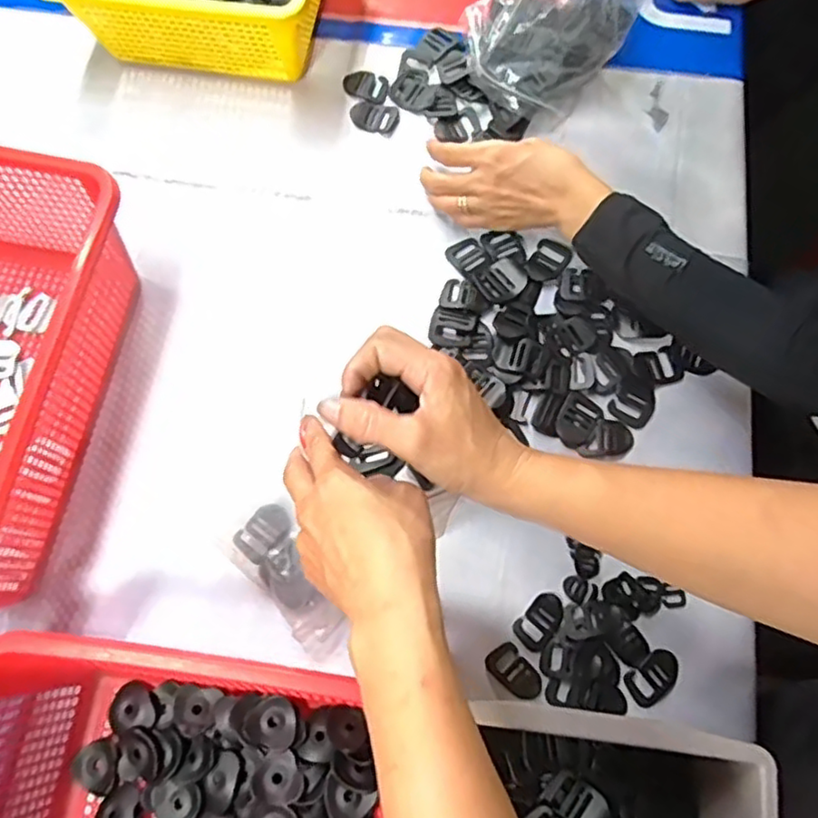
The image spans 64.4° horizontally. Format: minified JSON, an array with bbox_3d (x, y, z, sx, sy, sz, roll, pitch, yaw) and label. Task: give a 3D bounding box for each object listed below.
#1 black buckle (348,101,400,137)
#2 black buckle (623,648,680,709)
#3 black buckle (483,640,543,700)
[{"bbox_3d":[-0.033,-0.272,0.604,0.045,0.004,0.031,19,75,7],"label":"black buckle"},{"bbox_3d":[0.177,0.193,0.467,0.042,0.004,0.028,-34,76,-8],"label":"black buckle"},{"bbox_3d":[0.076,0.190,0.468,0.025,0.004,0.043,-41,77,-10],"label":"black buckle"}]

